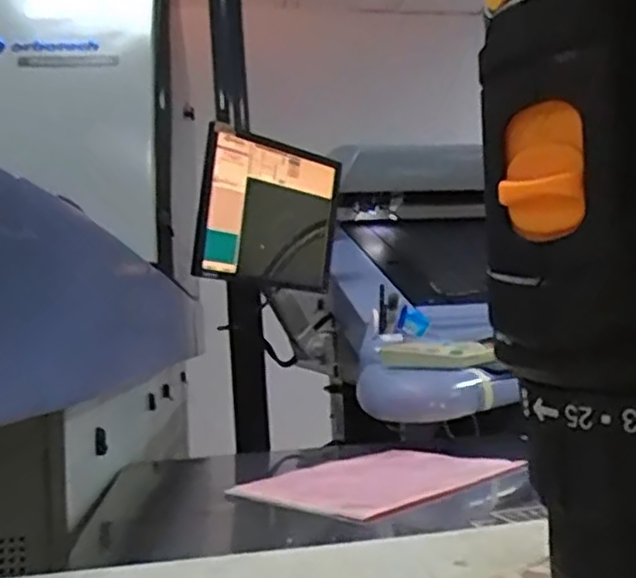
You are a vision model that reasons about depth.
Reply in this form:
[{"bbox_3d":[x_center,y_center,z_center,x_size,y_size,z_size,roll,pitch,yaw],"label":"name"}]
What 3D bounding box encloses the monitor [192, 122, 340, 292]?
[{"bbox_3d":[-0.100,-0.164,1.555,0.050,0.308,0.383,3,-4,41],"label":"monitor"}]

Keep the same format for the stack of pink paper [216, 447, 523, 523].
[{"bbox_3d":[0.075,0.219,0.858,0.224,0.010,0.294,-4,-1,41],"label":"stack of pink paper"}]

